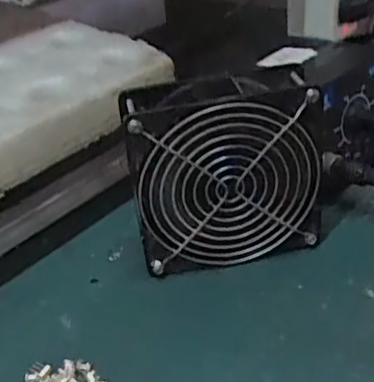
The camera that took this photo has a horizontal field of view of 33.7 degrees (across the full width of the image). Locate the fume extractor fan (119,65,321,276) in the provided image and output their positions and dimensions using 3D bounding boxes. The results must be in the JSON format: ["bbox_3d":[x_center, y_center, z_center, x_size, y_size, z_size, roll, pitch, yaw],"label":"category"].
[{"bbox_3d":[0.027,-0.013,0.399,0.125,0.119,0.048,-9,33,-6],"label":"fume extractor fan"}]

